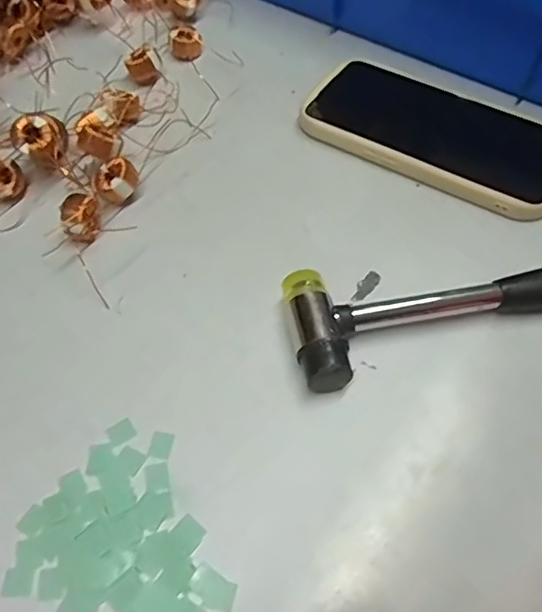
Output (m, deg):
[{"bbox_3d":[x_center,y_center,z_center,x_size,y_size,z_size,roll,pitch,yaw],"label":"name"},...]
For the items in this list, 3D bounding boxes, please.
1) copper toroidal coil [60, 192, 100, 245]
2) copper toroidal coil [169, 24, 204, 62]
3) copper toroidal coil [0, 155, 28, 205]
[{"bbox_3d":[-0.105,-0.048,0.316,0.019,0.020,0.022,-13,57,-8],"label":"copper toroidal coil"},{"bbox_3d":[-0.064,-0.198,0.429,0.023,0.019,0.016,-16,57,-10],"label":"copper toroidal coil"},{"bbox_3d":[-0.157,-0.074,0.334,0.009,0.028,0.025,-2,50,48],"label":"copper toroidal coil"}]

